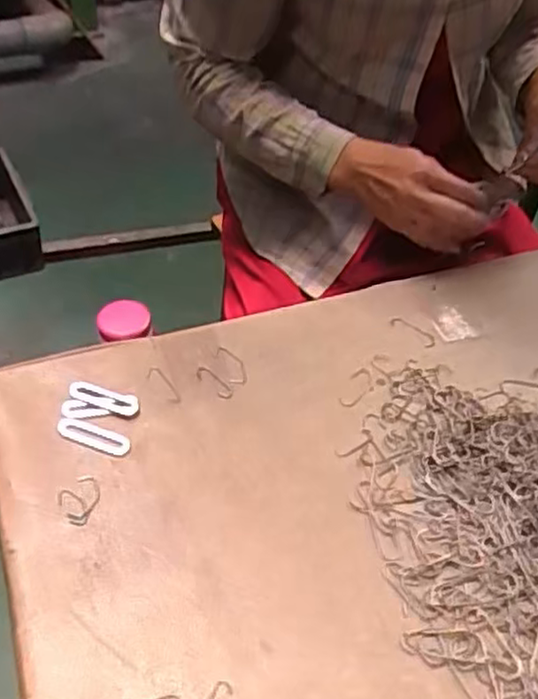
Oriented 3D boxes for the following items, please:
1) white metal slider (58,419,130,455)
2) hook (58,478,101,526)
[{"bbox_3d":[-0.124,0.061,0.487,0.054,0.004,0.016,16,46,9],"label":"white metal slider"},{"bbox_3d":[-0.125,0.098,0.451,0.025,0.004,0.035,13,46,7],"label":"hook"}]

